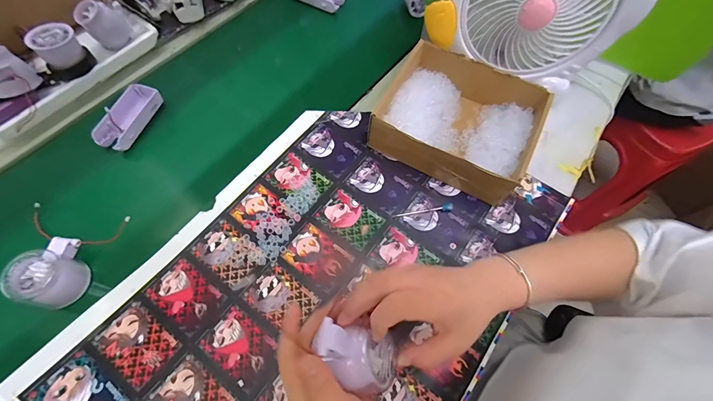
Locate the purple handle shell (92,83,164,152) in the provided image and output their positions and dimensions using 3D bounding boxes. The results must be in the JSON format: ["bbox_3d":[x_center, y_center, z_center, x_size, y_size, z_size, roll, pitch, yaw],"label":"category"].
[{"bbox_3d":[-0.347,-0.126,0.502,0.054,0.027,0.110,16,66,4],"label":"purple handle shell"}]

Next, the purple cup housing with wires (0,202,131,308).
[{"bbox_3d":[-0.374,0.065,0.395,0.099,0.064,0.114,5,66,-1],"label":"purple cup housing with wires"}]

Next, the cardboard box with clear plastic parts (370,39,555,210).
[{"bbox_3d":[0.145,-0.116,0.480,0.220,0.071,0.176,29,68,9],"label":"cardboard box with clear plastic parts"}]

